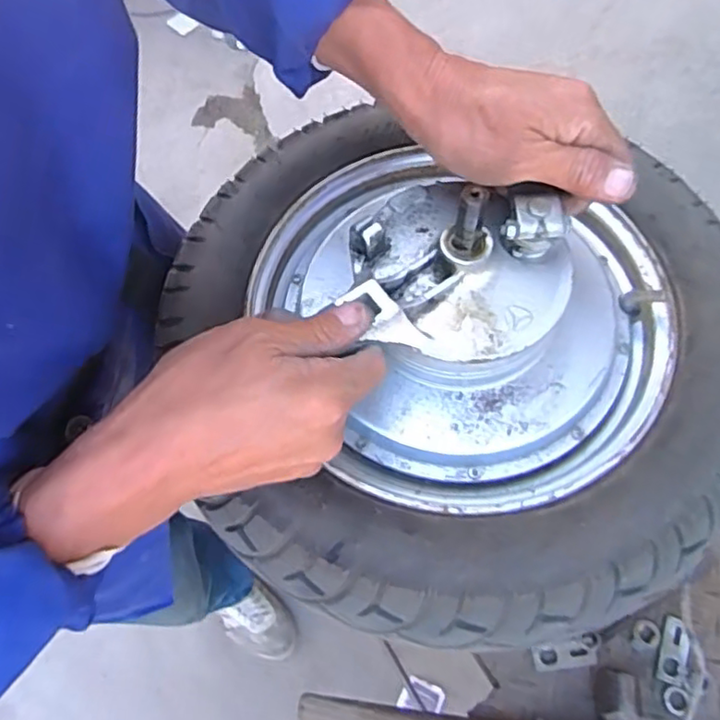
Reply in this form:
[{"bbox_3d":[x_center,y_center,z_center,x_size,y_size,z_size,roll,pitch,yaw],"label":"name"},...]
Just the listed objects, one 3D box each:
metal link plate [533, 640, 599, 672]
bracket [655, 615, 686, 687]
[{"bbox_3d":[0.199,0.287,0.626,0.062,0.009,0.023,-6,70,-2],"label":"metal link plate"},{"bbox_3d":[0.304,0.283,0.628,0.024,0.007,0.059,16,71,6],"label":"bracket"}]

